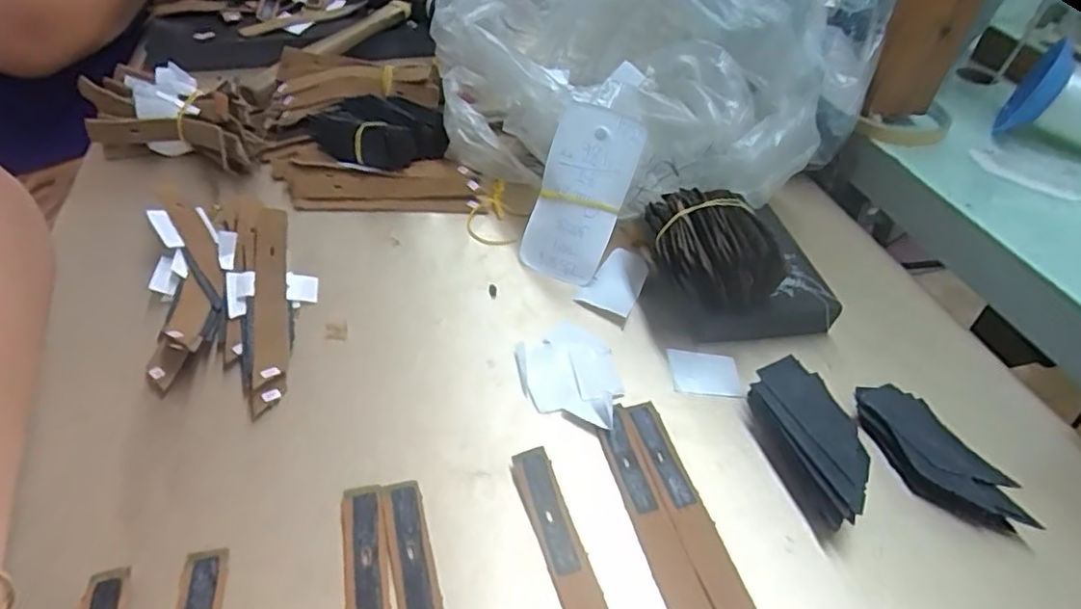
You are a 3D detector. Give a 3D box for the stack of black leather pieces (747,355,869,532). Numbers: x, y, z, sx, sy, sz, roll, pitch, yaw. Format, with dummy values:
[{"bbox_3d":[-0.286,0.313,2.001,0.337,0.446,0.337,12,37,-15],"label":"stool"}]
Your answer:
[{"bbox_3d":[0.125,0.064,0.291,0.036,0.023,0.078,-1,44,-4],"label":"stack of black leather pieces"}]

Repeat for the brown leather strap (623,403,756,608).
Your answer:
[{"bbox_3d":[0.065,0.093,0.271,0.017,0.004,0.122,-10,45,-14],"label":"brown leather strap"}]

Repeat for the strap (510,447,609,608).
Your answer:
[{"bbox_3d":[0.015,0.112,0.250,0.019,0.005,0.124,-9,46,-20],"label":"strap"}]

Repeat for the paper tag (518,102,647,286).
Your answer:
[{"bbox_3d":[0.022,-0.065,0.376,0.052,0.100,0.011,24,10,17],"label":"paper tag"}]

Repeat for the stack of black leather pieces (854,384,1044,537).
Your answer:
[{"bbox_3d":[0.181,0.072,0.295,0.036,0.013,0.083,-18,47,-20],"label":"stack of black leather pieces"}]

